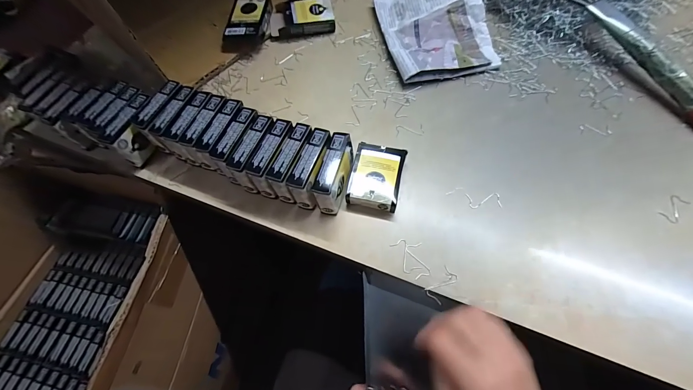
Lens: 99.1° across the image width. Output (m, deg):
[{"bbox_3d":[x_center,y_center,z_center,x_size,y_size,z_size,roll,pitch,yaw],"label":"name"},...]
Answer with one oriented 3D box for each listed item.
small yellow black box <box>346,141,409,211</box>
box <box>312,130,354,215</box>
[{"bbox_3d":[0.034,-0.019,0.336,0.055,0.022,0.075,10,66,8],"label":"small yellow black box"},{"bbox_3d":[-0.012,-0.020,0.319,0.023,0.057,0.076,14,66,10],"label":"box"}]

